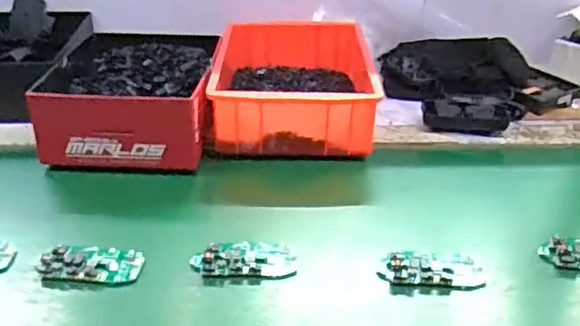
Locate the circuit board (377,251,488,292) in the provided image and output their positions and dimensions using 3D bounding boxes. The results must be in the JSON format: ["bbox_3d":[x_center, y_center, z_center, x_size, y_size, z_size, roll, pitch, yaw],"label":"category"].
[{"bbox_3d":[0.134,0.100,0.581,0.093,0.016,0.044,2,32,2],"label":"circuit board"}]

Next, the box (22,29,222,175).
[{"bbox_3d":[-0.195,-0.084,0.787,0.197,0.089,0.219,1,32,1],"label":"box"}]

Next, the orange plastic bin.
[{"bbox_3d":[0.002,-0.111,0.846,0.202,0.089,0.289,0,32,-2],"label":"orange plastic bin"}]

